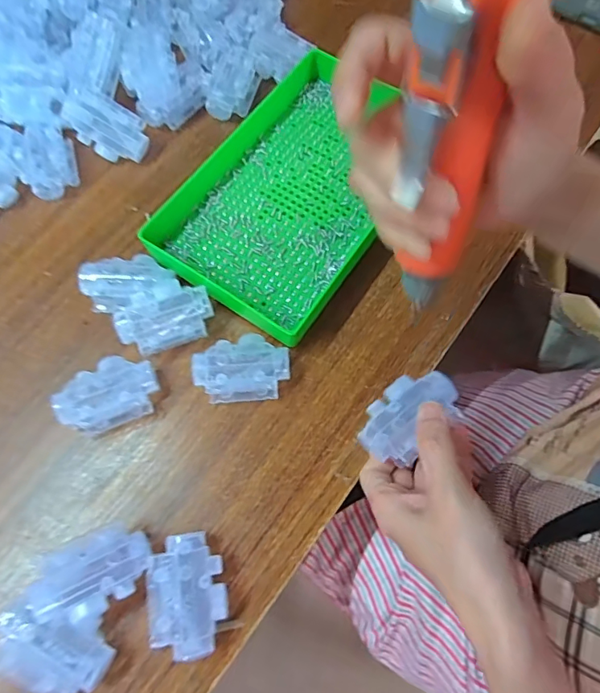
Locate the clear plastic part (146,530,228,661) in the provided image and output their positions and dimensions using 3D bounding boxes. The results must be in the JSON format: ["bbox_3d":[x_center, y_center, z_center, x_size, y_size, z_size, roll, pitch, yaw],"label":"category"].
[{"bbox_3d":[-0.070,0.156,0.307,0.044,0.029,0.069,-6,70,-4],"label":"clear plastic part"}]

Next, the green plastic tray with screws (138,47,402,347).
[{"bbox_3d":[-0.002,-0.137,0.419,0.155,0.034,0.245,31,72,9],"label":"green plastic tray with screws"}]

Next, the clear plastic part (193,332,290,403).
[{"bbox_3d":[-0.043,0.016,0.361,0.068,0.027,0.047,-2,70,-3],"label":"clear plastic part"}]

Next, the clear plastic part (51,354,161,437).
[{"bbox_3d":[-0.139,0.034,0.352,0.069,0.028,0.046,-21,72,-10],"label":"clear plastic part"}]

